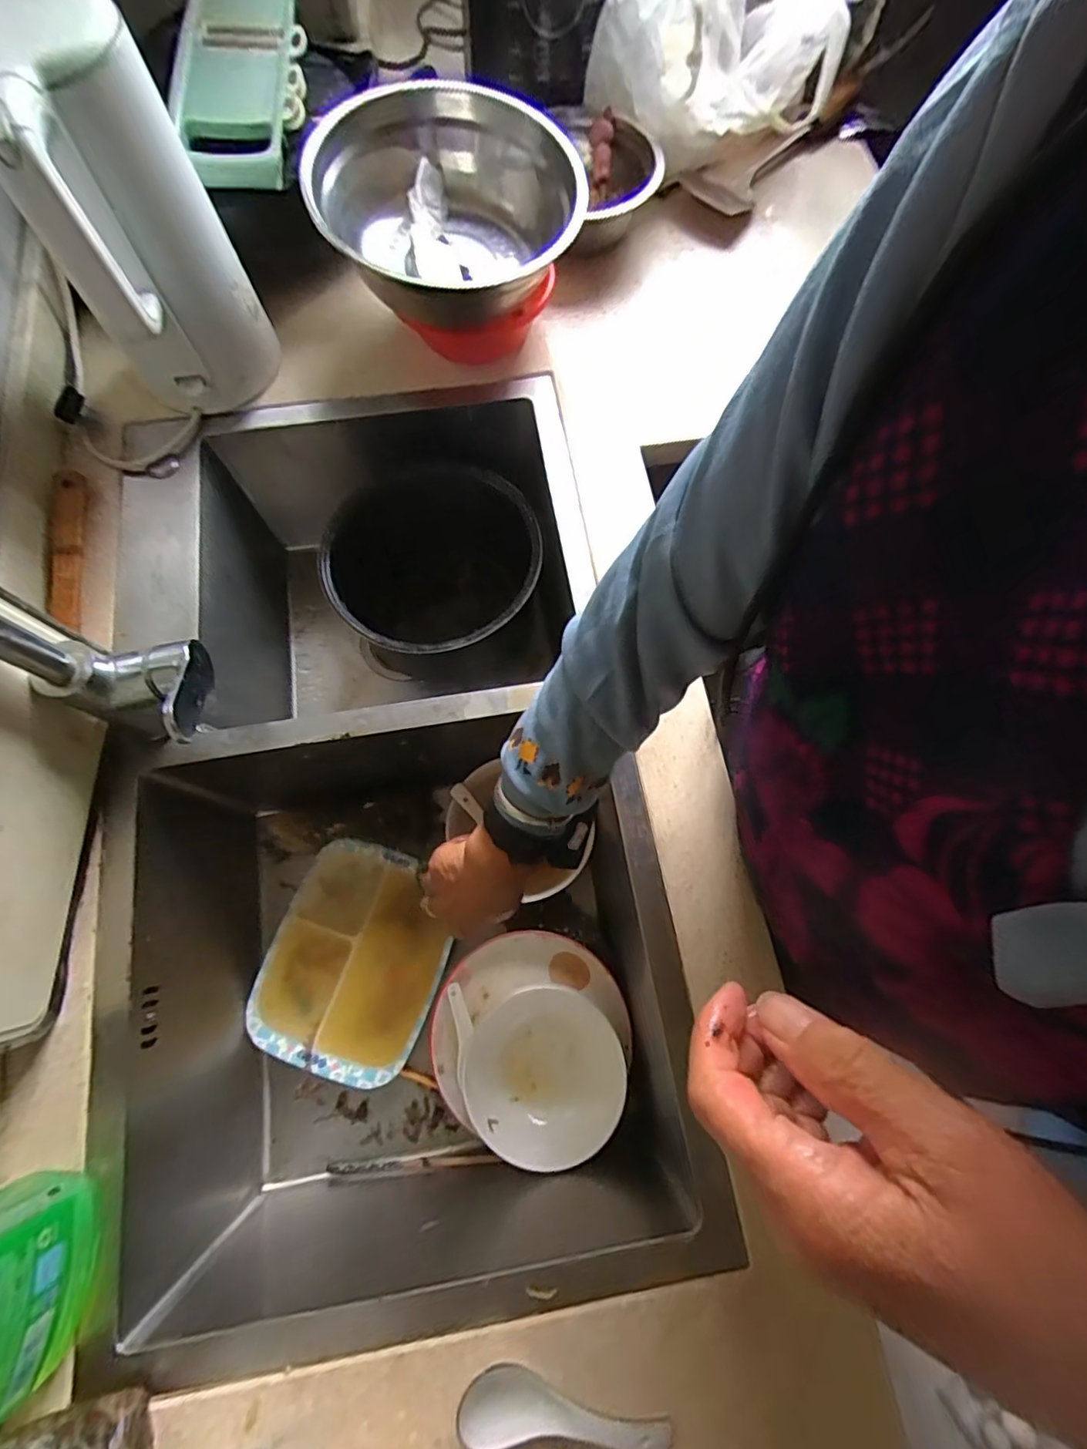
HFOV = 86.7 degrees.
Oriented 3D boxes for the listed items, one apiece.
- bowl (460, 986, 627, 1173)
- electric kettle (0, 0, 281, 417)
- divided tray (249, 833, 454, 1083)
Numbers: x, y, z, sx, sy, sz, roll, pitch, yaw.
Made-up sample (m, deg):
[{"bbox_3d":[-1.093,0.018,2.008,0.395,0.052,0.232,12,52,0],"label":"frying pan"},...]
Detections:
[{"bbox_3d":[-0.002,0.336,0.563,0.148,0.063,0.145,1,72,-2],"label":"bowl"},{"bbox_3d":[-0.335,-0.410,0.488,0.137,0.258,0.153,-30,75,-11],"label":"electric kettle"},{"bbox_3d":[-0.197,0.250,0.624,0.176,0.030,0.222,19,72,5],"label":"divided tray"}]

